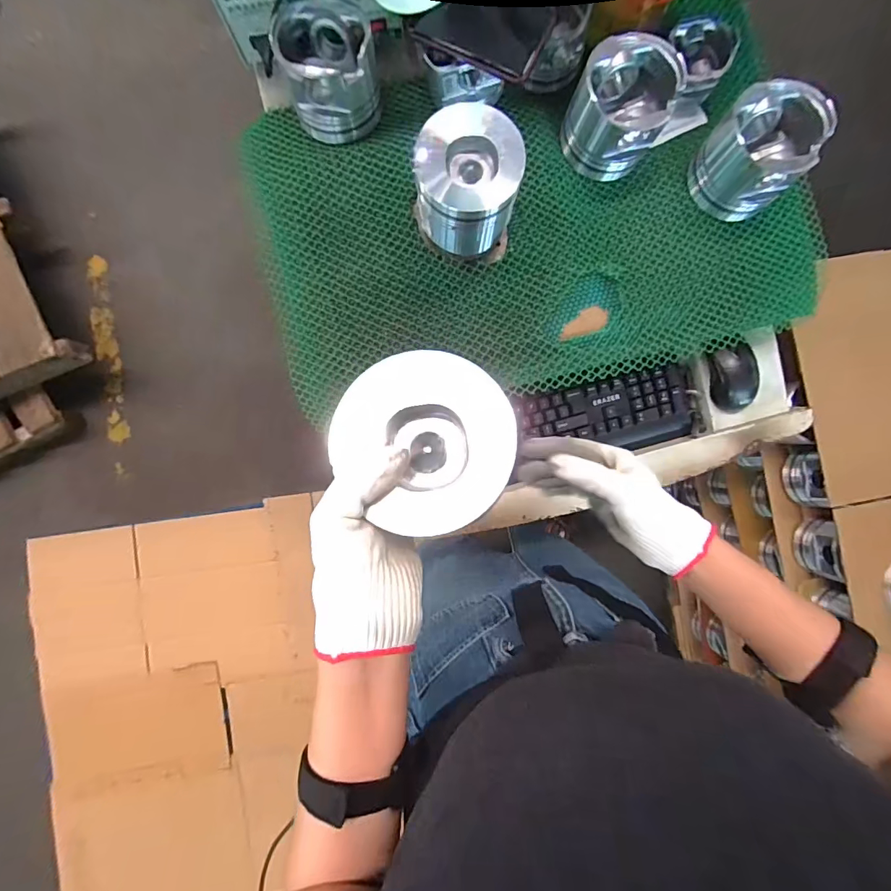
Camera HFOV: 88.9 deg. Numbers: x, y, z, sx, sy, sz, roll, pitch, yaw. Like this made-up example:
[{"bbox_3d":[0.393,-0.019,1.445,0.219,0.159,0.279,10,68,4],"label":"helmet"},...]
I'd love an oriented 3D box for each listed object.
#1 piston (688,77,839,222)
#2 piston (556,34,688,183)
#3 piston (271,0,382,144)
[{"bbox_3d":[0.365,-0.344,0.538,0.111,0.114,0.091,36,84,8],"label":"piston"},{"bbox_3d":[0.207,-0.395,0.542,0.105,0.112,0.093,30,84,7],"label":"piston"},{"bbox_3d":[-0.137,-0.454,0.555,0.105,0.109,0.105,-1,81,3],"label":"piston"}]

